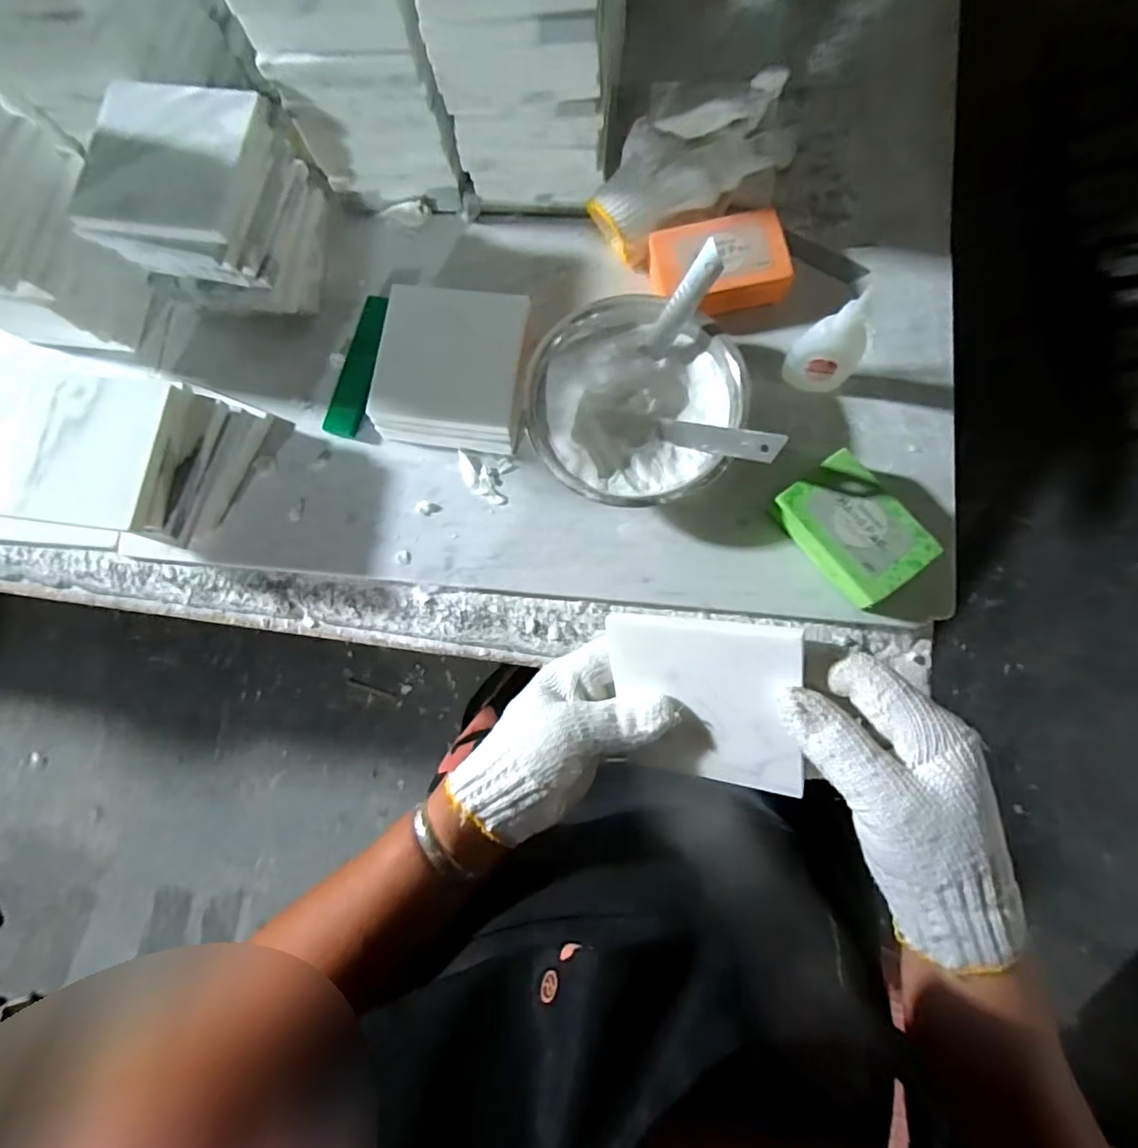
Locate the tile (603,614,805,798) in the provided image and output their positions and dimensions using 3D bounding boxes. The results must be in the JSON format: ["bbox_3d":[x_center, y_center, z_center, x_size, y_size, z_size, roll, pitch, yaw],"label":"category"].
[{"bbox_3d":[0.072,0.071,0.299,0.097,0.007,0.099,3,113,26],"label":"tile"}]

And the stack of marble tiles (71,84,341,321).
[{"bbox_3d":[-0.247,-0.258,0.392,0.102,0.111,0.121,11,82,3],"label":"stack of marble tiles"}]

